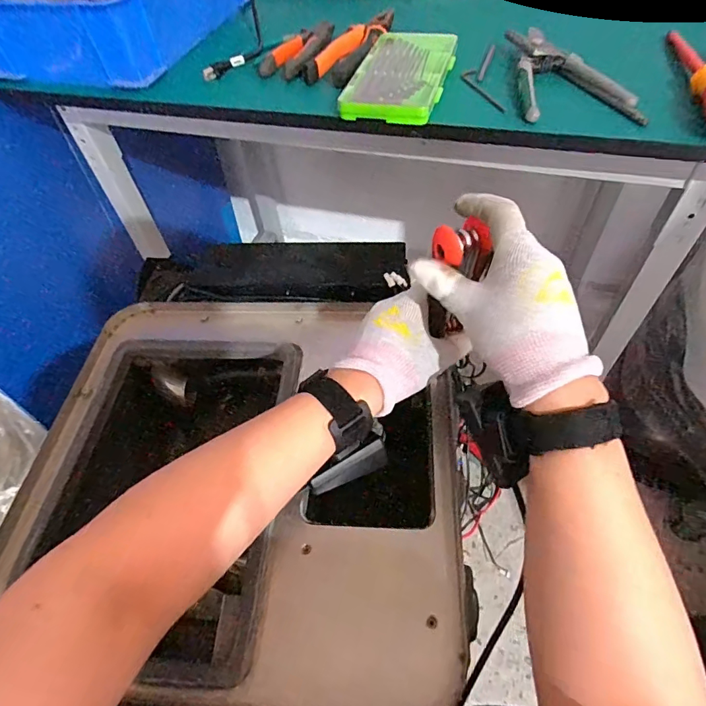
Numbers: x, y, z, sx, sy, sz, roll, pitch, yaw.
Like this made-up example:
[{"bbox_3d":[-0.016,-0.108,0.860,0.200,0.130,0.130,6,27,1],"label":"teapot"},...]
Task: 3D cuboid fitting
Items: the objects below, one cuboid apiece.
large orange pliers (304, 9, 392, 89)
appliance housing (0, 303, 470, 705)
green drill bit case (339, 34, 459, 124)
[{"bbox_3d":[0.005,-0.394,0.587,0.063,0.029,0.192,16,56,16],"label":"large orange pliers"},{"bbox_3d":[-0.101,0.105,0.435,0.390,0.098,0.377,0,53,5],"label":"appliance housing"},{"bbox_3d":[0.059,-0.321,0.525,0.098,0.021,0.186,13,55,14],"label":"green drill bit case"}]

